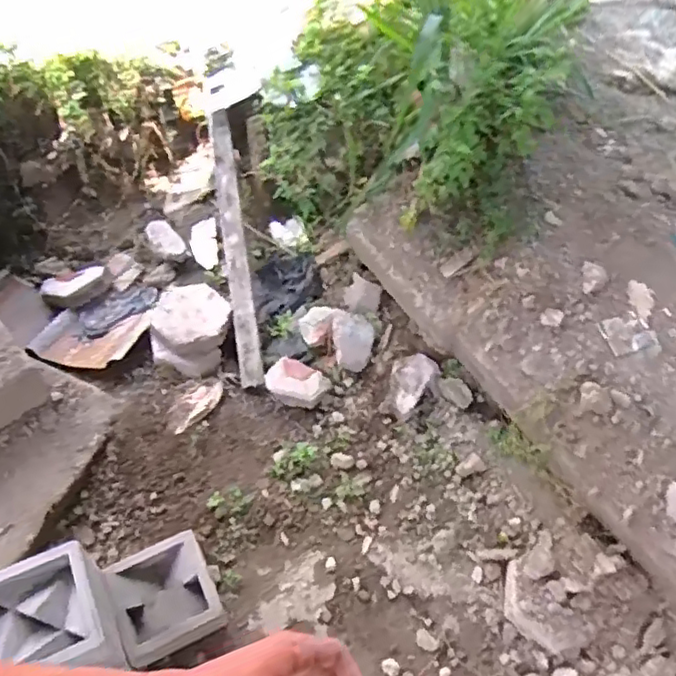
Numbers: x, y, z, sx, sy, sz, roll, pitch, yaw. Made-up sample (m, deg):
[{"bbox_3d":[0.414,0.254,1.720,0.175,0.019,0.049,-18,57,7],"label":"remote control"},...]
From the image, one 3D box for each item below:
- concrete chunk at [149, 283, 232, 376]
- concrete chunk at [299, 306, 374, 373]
[{"bbox_3d":[-0.407,-0.058,1.758,0.204,0.128,0.281,3,52,1],"label":"concrete chunk"},{"bbox_3d":[-0.010,-0.007,1.769,0.217,0.075,0.142,17,54,11],"label":"concrete chunk"}]

